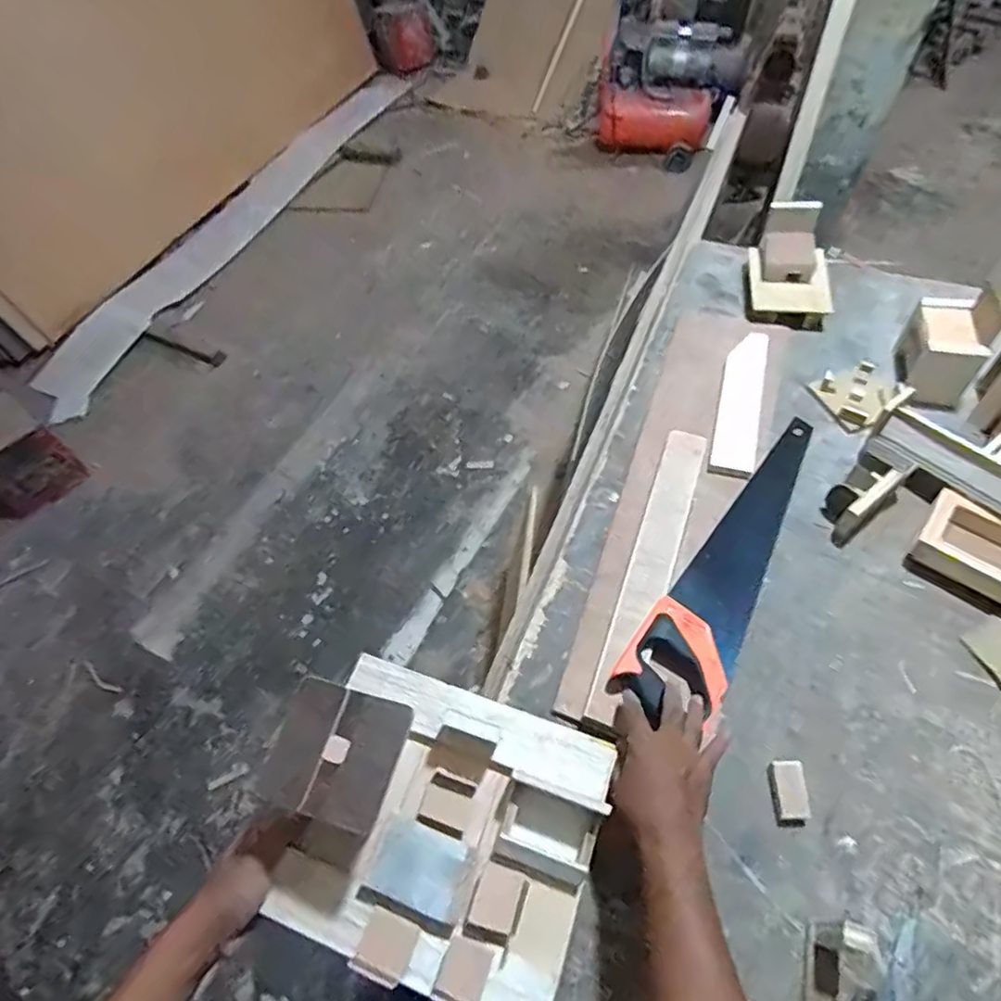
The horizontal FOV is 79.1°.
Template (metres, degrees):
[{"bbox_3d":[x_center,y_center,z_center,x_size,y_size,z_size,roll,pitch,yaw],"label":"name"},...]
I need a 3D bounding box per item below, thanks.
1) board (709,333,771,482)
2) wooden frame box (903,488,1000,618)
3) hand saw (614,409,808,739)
[{"bbox_3d":[0.364,-0.154,0.918,0.062,0.013,0.290,13,57,13],"label":"board"},{"bbox_3d":[0.593,0.065,0.738,0.155,0.042,0.111,33,63,24],"label":"wooden frame box"},{"bbox_3d":[0.312,0.071,0.778,0.111,0.040,0.505,30,58,22],"label":"hand saw"}]

